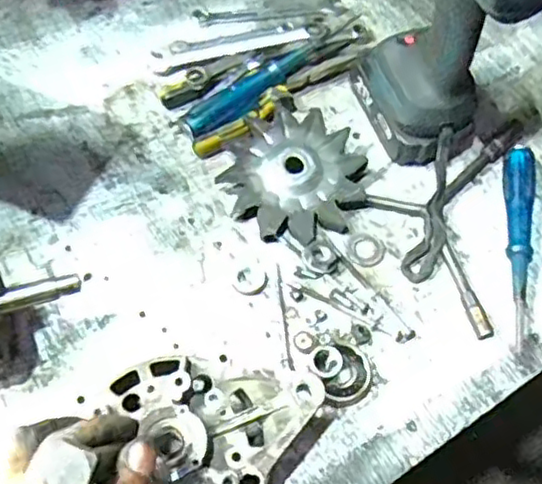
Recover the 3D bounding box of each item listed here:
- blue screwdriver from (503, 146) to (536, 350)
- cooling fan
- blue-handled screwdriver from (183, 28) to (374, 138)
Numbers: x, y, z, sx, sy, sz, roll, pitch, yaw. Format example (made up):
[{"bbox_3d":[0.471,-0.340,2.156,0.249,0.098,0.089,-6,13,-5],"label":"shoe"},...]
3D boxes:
[{"bbox_3d":[0.207,-0.003,0.544,0.023,0.018,0.177,8,60,0],"label":"blue screwdriver"},{"bbox_3d":[0.021,-0.056,0.559,0.114,0.030,0.110,-3,60,-6],"label":"cooling fan"},{"bbox_3d":[0.012,-0.159,0.616,0.214,0.033,0.034,-36,68,-22],"label":"blue-handled screwdriver"}]

